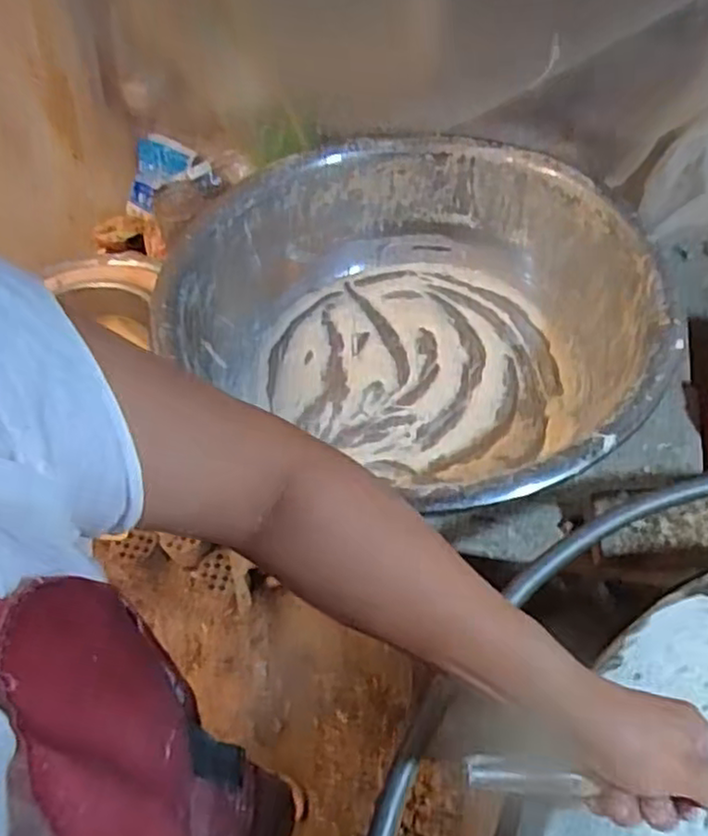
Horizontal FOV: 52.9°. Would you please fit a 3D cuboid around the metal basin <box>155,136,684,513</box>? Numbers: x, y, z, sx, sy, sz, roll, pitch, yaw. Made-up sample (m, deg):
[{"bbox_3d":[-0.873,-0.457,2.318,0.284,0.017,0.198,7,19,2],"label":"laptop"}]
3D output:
[{"bbox_3d":[0.104,-0.140,0.938,0.593,0.196,0.481,31,61,23],"label":"metal basin"}]

